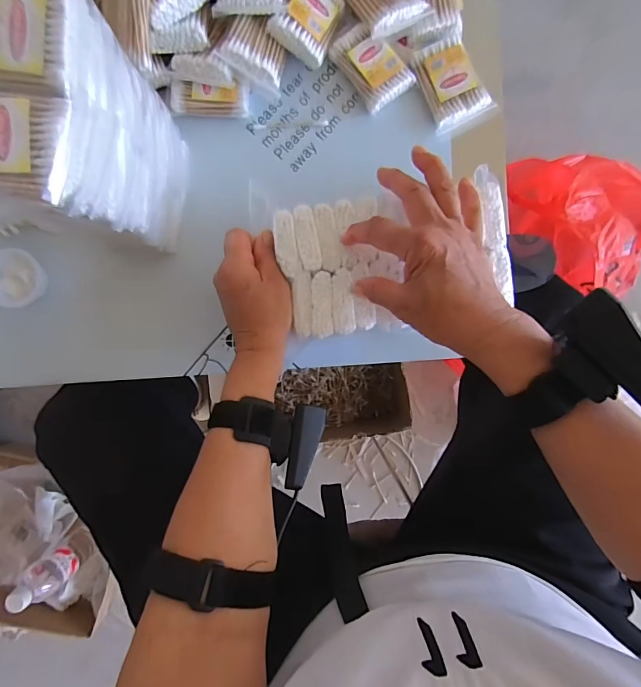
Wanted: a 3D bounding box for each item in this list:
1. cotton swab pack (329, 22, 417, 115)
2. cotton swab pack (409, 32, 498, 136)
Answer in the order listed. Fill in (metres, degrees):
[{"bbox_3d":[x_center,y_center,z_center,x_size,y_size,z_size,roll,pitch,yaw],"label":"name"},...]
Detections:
[{"bbox_3d":[0.053,-0.278,0.407,0.057,0.021,0.078,-39,93,0],"label":"cotton swab pack"},{"bbox_3d":[0.132,-0.262,0.411,0.058,0.012,0.083,-25,93,-1],"label":"cotton swab pack"}]

